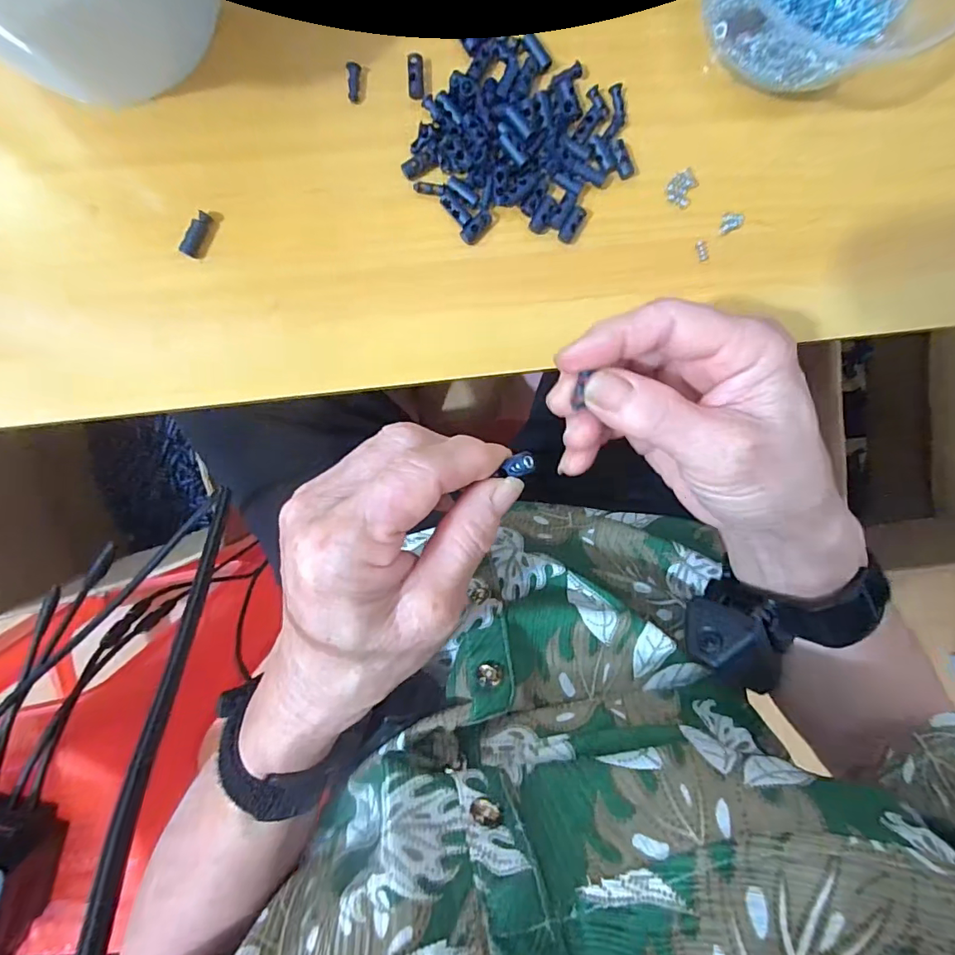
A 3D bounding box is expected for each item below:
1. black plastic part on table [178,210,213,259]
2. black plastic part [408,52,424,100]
[{"bbox_3d":[-0.146,-0.126,0.254,0.007,0.008,0.023,27,93,-7],"label":"black plastic part on table"},{"bbox_3d":[-0.032,-0.209,0.254,0.008,0.004,0.021,-2,96,-4],"label":"black plastic part"}]

